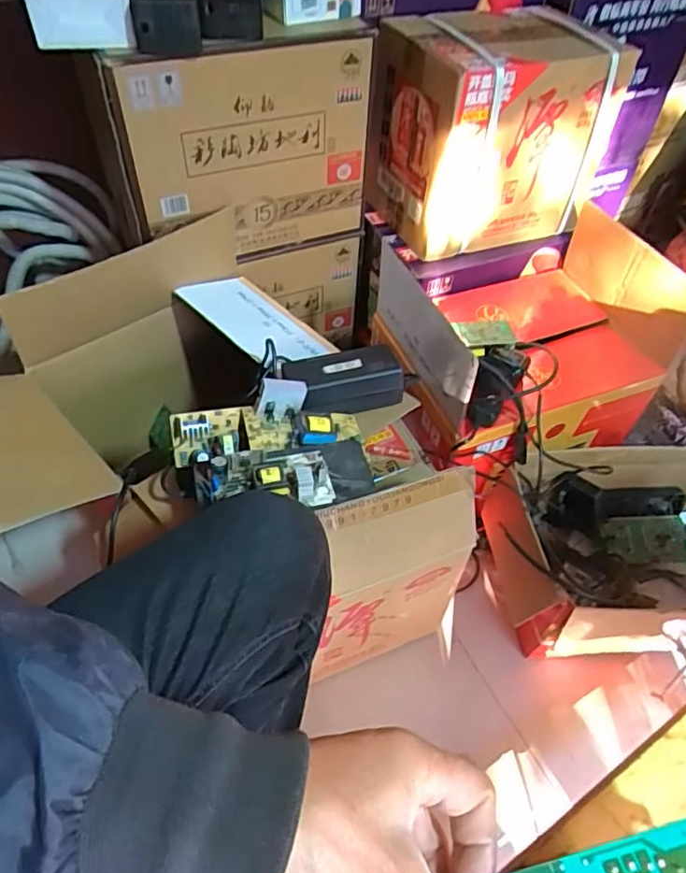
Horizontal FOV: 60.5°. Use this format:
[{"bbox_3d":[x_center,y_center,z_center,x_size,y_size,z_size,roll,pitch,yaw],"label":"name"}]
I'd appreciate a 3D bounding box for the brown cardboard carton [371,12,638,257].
[{"bbox_3d":[0.234,-0.495,0.967,0.320,0.280,0.249,-21,55,-19],"label":"brown cardboard carton"}]

